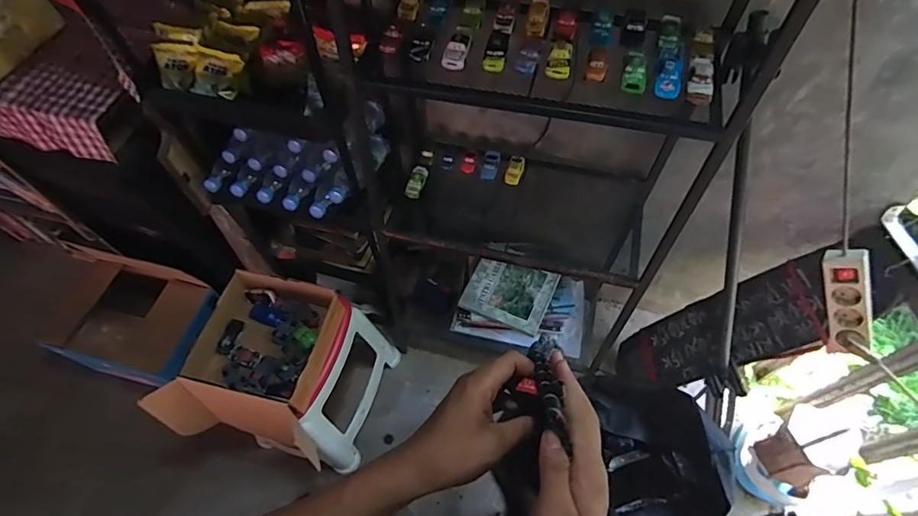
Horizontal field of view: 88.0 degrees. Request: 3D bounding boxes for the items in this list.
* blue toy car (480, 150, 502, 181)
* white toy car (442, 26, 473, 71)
[{"bbox_3d":[0.075,-0.221,1.136,0.041,0.024,0.077,11,60,8],"label":"blue toy car"},{"bbox_3d":[-0.001,-0.339,0.762,0.038,0.029,0.084,12,60,8],"label":"white toy car"}]

